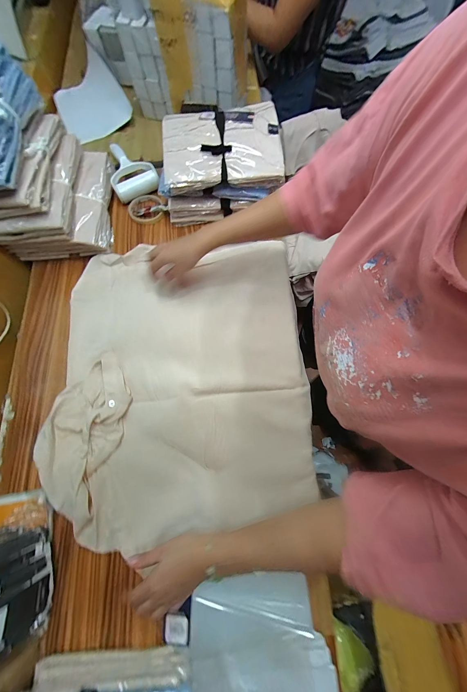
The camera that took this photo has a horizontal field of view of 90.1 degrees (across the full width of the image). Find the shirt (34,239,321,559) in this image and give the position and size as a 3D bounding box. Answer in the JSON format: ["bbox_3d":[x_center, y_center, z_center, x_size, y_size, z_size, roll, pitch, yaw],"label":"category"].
[{"bbox_3d":[-0.101,0.053,0.485,0.489,0.032,0.567,-2,74,-2],"label":"shirt"}]

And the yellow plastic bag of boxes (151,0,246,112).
[{"bbox_3d":[-0.066,-0.721,0.497,0.204,0.302,0.144,-2,74,1],"label":"yellow plastic bag of boxes"}]

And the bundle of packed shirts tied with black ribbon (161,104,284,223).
[{"bbox_3d":[-0.034,-0.425,0.550,0.264,0.116,0.194,-7,74,-1],"label":"bundle of packed shirts tied with black ribbon"}]

